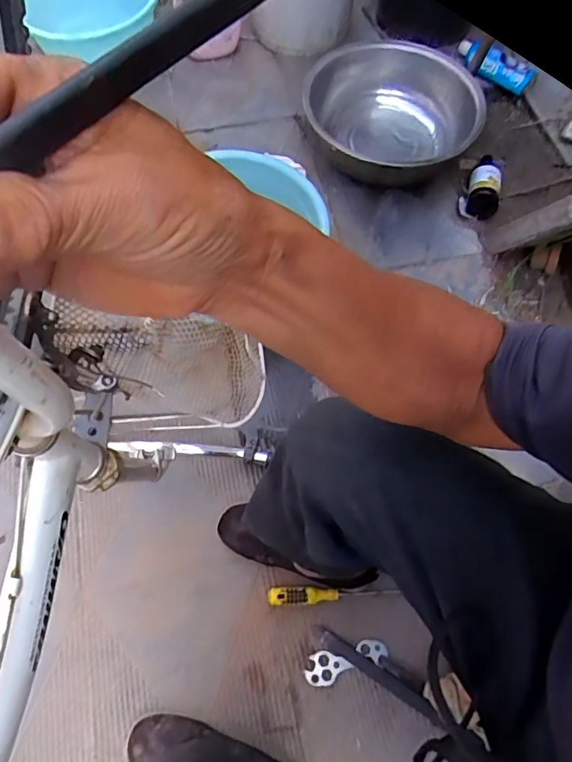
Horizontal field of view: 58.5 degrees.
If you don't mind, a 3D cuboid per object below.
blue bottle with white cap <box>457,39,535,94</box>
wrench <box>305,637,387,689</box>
[{"bbox_3d":[0.482,-0.702,1.146,0.219,0.064,0.071,-1,62,-31],"label":"blue bottle with white cap"},{"bbox_3d":[0.091,0.428,0.784,0.128,0.006,0.044,-21,61,-2],"label":"wrench"}]

